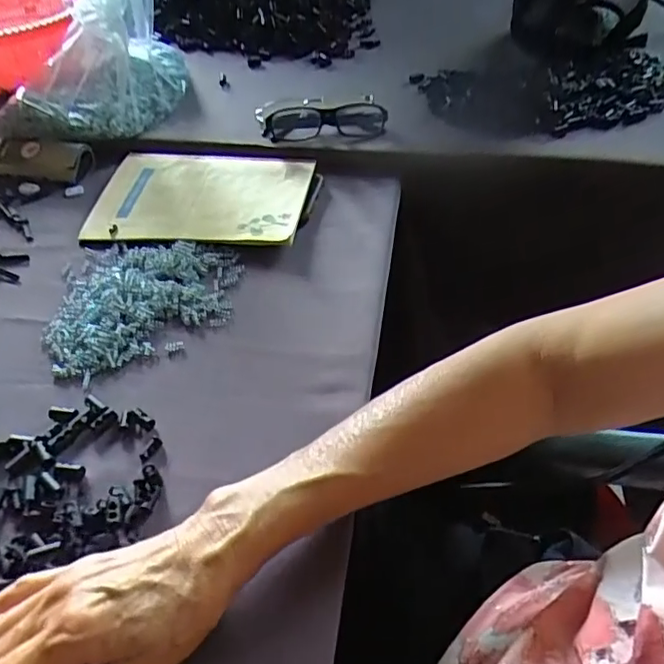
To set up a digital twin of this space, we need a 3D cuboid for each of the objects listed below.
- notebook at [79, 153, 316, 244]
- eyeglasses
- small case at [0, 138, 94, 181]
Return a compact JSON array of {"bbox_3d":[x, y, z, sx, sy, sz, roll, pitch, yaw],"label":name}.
[{"bbox_3d":[-0.125,-0.134,0.579,0.196,0.017,0.146,2,46,7],"label":"notebook"},{"bbox_3d":[-0.008,-0.221,0.625,0.129,0.035,0.033,-4,46,1],"label":"eyeglasses"},{"bbox_3d":[-0.340,-0.191,0.639,0.154,0.029,0.045,7,47,12],"label":"small case"}]

